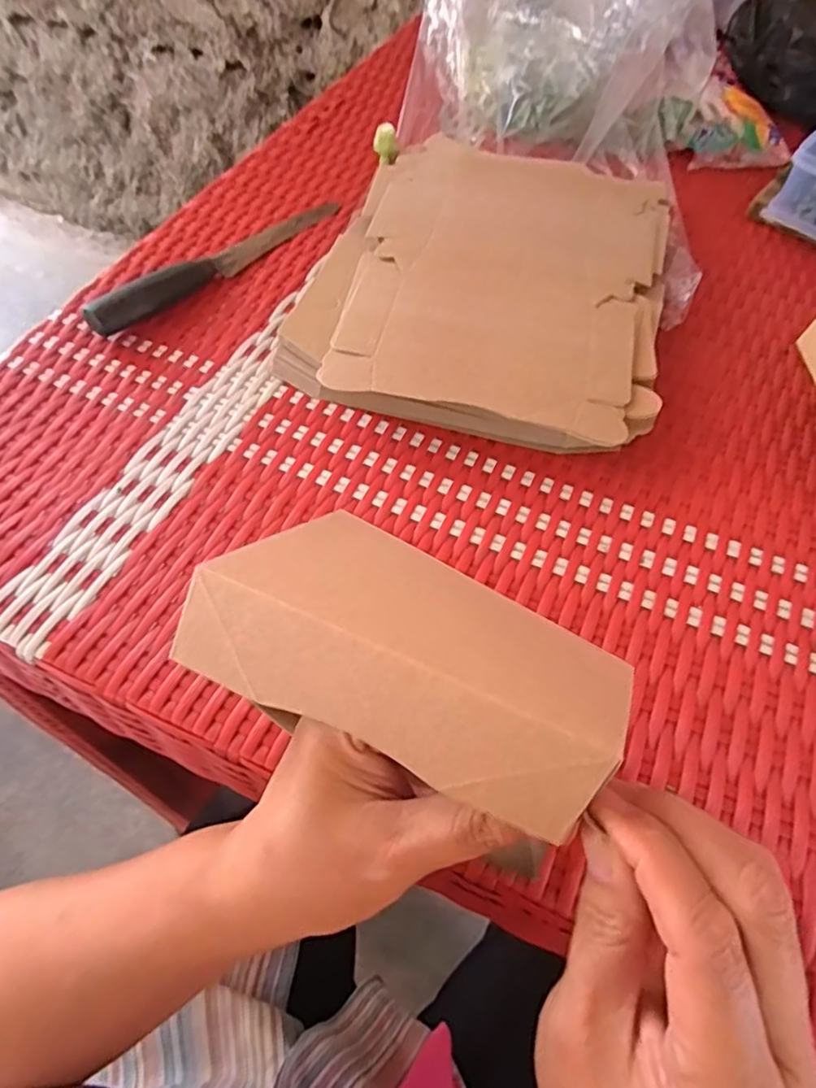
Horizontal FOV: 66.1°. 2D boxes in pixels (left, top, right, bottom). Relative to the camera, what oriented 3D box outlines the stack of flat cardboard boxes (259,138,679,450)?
[{"bbox_3d":[0.067,-0.211,0.492,0.259,0.037,0.345,15,57,7],"label":"stack of flat cardboard boxes"}]

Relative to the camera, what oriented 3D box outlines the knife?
[{"bbox_3d":[-0.147,-0.235,0.505,0.025,0.027,0.246,35,62,19],"label":"knife"}]

